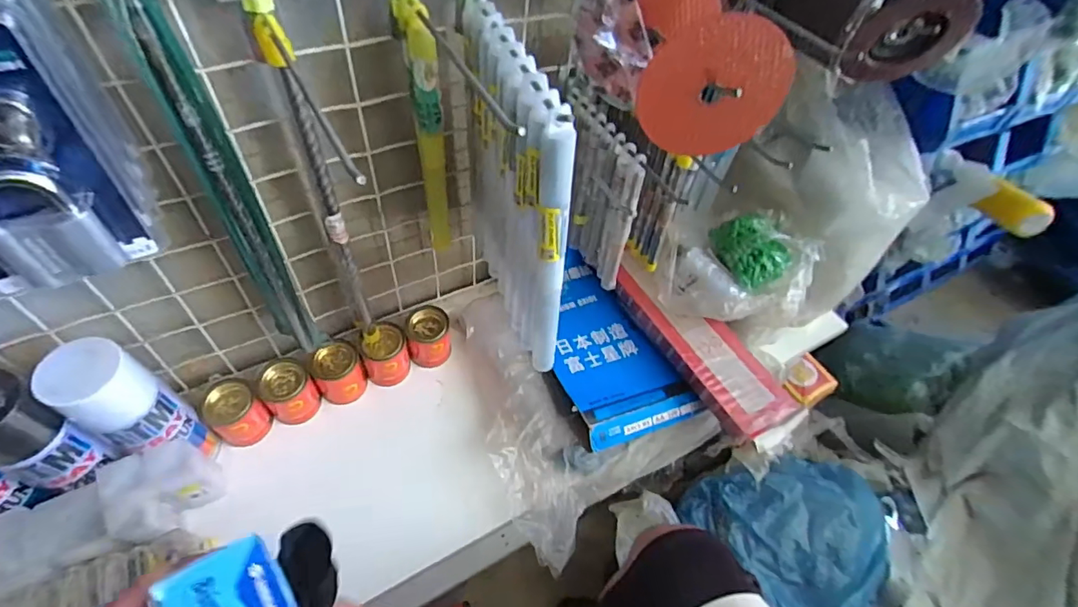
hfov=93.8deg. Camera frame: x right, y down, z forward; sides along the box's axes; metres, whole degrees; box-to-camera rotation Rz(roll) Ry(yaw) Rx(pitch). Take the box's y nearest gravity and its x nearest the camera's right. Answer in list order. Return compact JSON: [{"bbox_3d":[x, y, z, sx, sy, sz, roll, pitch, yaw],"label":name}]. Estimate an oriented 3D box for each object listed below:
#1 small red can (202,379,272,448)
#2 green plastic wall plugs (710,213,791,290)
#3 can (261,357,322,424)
[{"bbox_3d":[-0.336,0.122,0.564,0.050,0.064,0.049,2,52,-3],"label":"small red can"},{"bbox_3d":[0.258,-0.070,0.621,0.069,0.041,0.100,-8,53,-11],"label":"green plastic wall plugs"},{"bbox_3d":[-0.286,0.103,0.584,0.049,0.062,0.050,2,52,-3],"label":"can"}]

